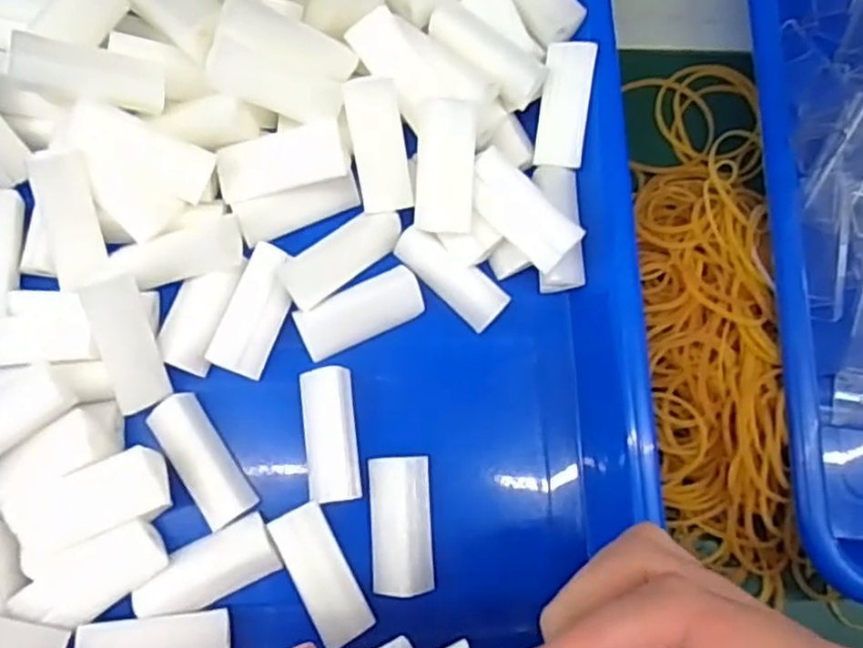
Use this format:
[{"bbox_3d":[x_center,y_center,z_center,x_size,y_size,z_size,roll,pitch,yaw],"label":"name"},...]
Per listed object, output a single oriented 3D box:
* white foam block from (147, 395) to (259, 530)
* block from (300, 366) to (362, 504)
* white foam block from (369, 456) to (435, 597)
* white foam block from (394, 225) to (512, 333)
[{"bbox_3d":[-0.078,0.046,0.244,0.017,0.008,0.045,-31,83,-11],"label":"white foam block"},{"bbox_3d":[-0.035,0.038,0.248,0.018,0.014,0.045,-5,79,-7],"label":"block"},{"bbox_3d":[-0.010,0.069,0.247,0.021,0.015,0.044,-2,78,-6],"label":"white foam block"},{"bbox_3d":[0.008,-0.018,0.266,0.045,0.012,0.017,41,80,1],"label":"white foam block"}]

